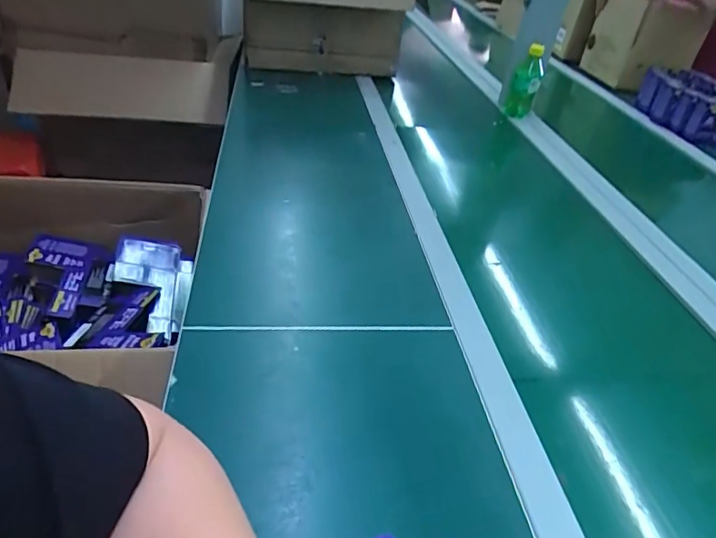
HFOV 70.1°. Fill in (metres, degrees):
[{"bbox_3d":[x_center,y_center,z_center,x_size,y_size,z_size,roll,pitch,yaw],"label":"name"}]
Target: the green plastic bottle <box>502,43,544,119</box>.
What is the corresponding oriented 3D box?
[{"bbox_3d":[0.376,-0.415,1.151,0.065,0.155,0.056,17,37,13],"label":"green plastic bottle"}]

